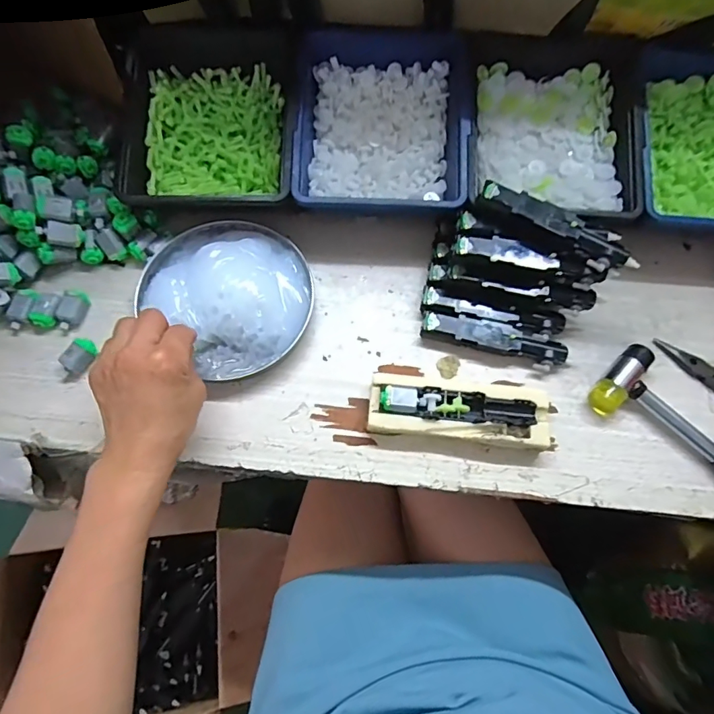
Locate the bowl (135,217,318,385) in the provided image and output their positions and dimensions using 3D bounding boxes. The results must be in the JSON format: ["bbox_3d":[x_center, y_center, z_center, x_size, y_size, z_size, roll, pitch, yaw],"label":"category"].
[{"bbox_3d":[-0.107,-0.058,0.408,0.142,0.027,0.125,41,75,11],"label":"bowl"}]

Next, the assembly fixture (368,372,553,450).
[{"bbox_3d":[0.081,0.040,0.378,0.139,0.029,0.052,7,72,1],"label":"assembly fixture"}]

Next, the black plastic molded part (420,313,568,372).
[{"bbox_3d":[0.114,-0.014,0.399,0.119,0.020,0.027,14,72,3],"label":"black plastic molded part"}]

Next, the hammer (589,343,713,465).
[{"bbox_3d":[0.292,0.079,0.369,0.225,0.024,0.062,39,75,11],"label":"hammer"}]

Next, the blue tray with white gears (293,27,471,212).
[{"bbox_3d":[0.022,-0.204,0.416,0.149,0.040,0.164,2,72,-1],"label":"blue tray with white gears"}]

